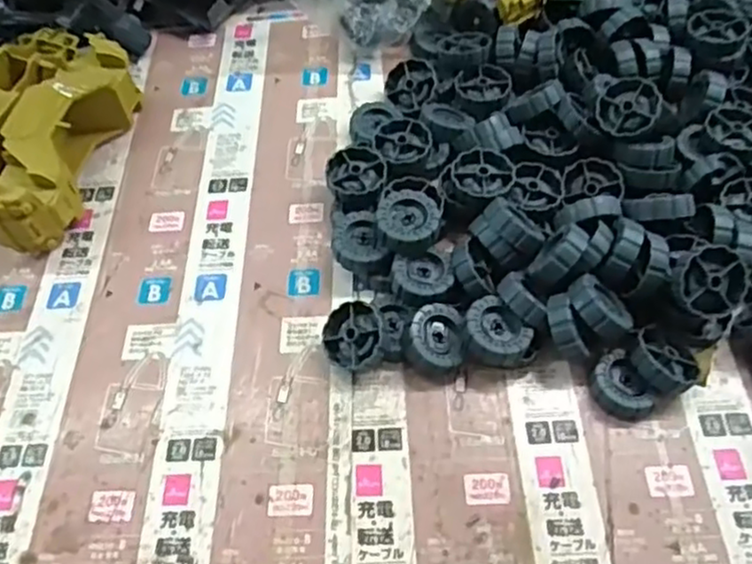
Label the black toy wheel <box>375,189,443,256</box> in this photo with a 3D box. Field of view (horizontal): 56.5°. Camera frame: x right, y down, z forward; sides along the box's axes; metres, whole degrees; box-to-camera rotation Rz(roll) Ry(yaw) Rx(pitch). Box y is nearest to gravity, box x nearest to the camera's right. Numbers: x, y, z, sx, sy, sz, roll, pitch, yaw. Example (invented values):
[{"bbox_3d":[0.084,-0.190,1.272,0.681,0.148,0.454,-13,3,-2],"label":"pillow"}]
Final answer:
[{"bbox_3d":[0.019,-0.035,0.419,0.037,0.016,0.036,-1,57,2],"label":"black toy wheel"}]

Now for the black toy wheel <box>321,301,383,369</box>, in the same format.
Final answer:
[{"bbox_3d":[-0.011,0.031,0.397,0.038,0.014,0.038,-8,73,26],"label":"black toy wheel"}]

